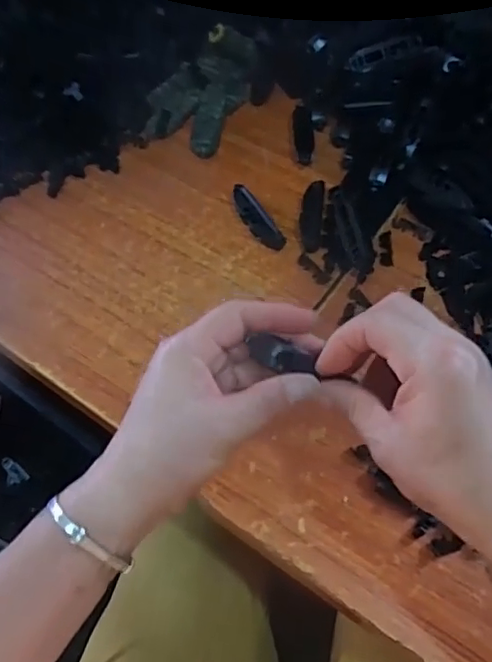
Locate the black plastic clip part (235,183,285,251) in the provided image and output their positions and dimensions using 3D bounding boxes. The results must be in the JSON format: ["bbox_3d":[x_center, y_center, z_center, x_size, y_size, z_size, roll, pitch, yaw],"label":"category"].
[{"bbox_3d":[0.010,-0.104,0.530,0.019,0.020,0.075,-30,64,-17],"label":"black plastic clip part"}]

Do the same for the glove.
[{"bbox_3d":[-0.048,-0.257,0.608,0.087,0.044,0.157,19,61,10],"label":"glove"}]

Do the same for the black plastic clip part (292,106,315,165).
[{"bbox_3d":[0.057,-0.196,0.583,0.020,0.016,0.069,1,59,0],"label":"black plastic clip part"}]

